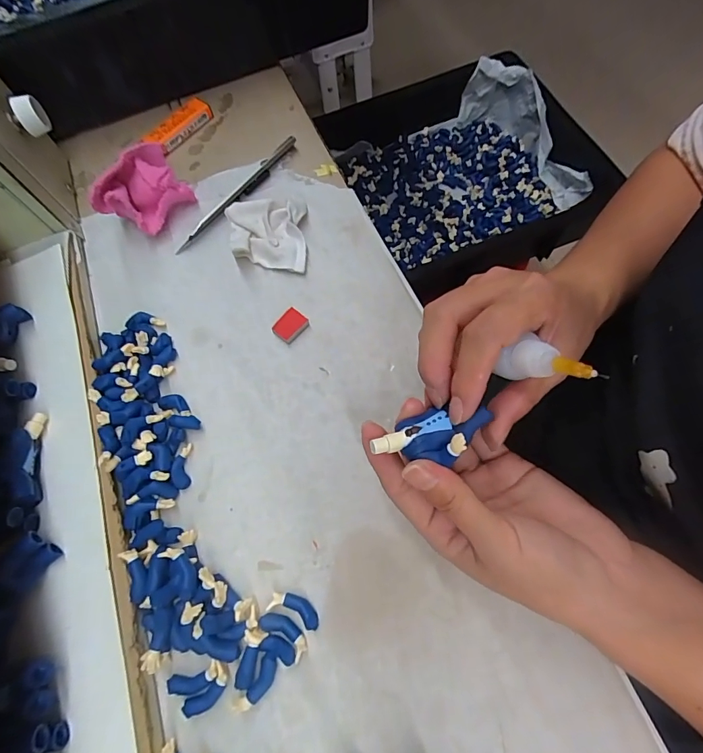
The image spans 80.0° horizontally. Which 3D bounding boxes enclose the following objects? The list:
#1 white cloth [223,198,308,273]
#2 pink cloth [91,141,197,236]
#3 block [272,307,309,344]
[{"bbox_3d":[-0.065,-0.109,0.322,0.060,0.016,0.057,-3,68,4],"label":"white cloth"},{"bbox_3d":[-0.161,-0.147,0.330,0.046,0.041,0.075,30,74,15],"label":"pink cloth"},{"bbox_3d":[-0.043,-0.036,0.298,0.019,0.005,0.023,40,76,18],"label":"block"}]

